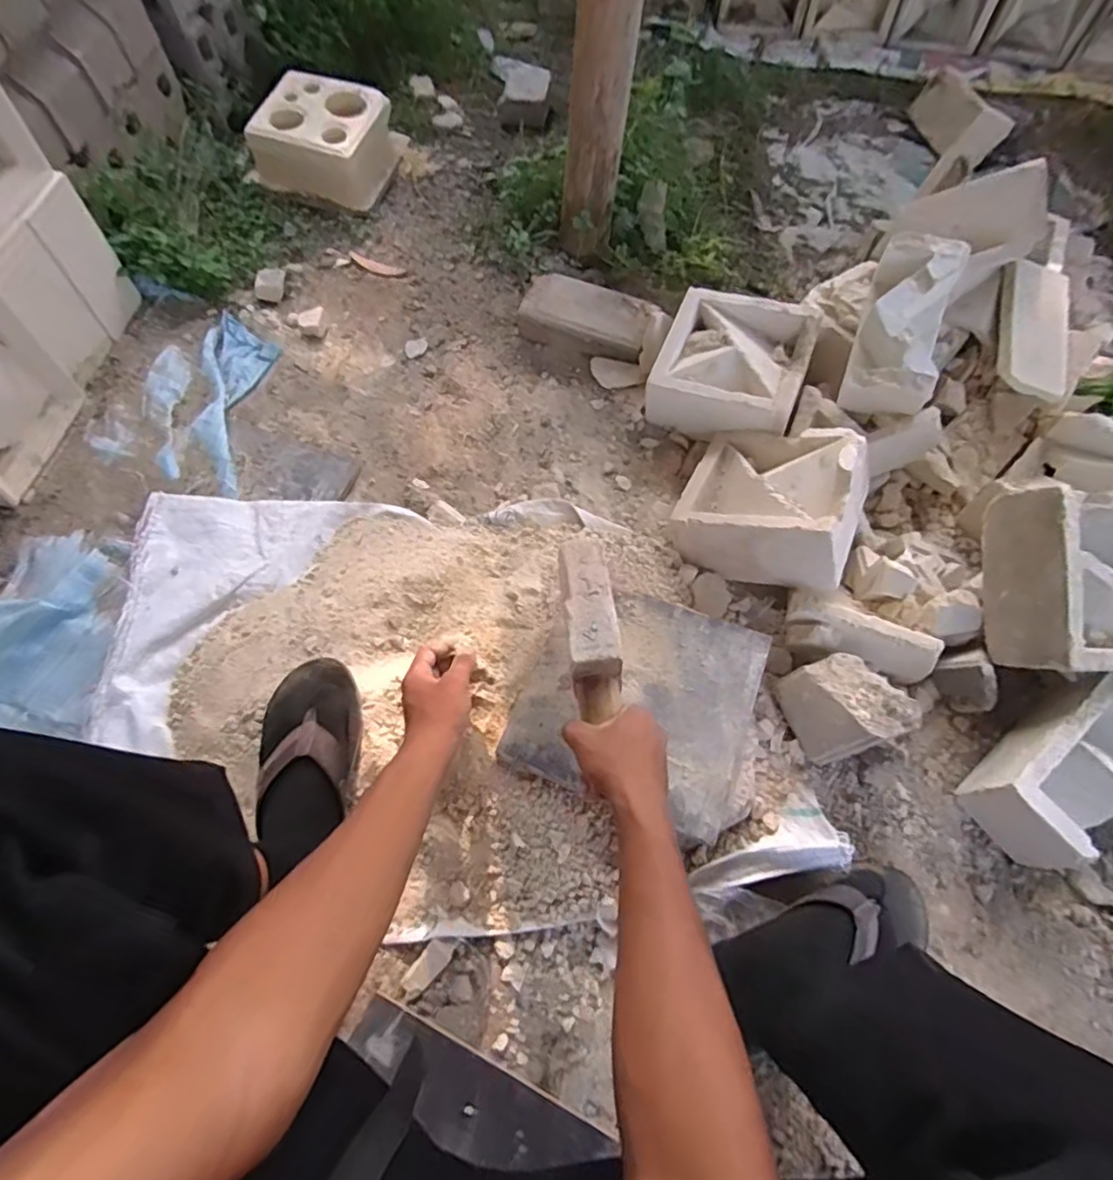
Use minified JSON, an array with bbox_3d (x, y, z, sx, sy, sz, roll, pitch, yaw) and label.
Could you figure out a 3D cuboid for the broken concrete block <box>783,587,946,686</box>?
[{"bbox_3d":[0.367,0.059,0.762,0.172,0.063,0.063,15,66,5],"label":"broken concrete block"}]

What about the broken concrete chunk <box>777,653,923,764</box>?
[{"bbox_3d":[0.337,0.129,0.723,0.098,0.072,0.107,-19,68,-10],"label":"broken concrete chunk"}]

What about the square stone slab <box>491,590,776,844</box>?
[{"bbox_3d":[0.096,0.117,0.703,0.243,0.018,0.248,22,67,8],"label":"square stone slab"}]

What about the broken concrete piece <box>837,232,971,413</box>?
[{"bbox_3d":[0.466,-0.346,0.843,0.102,0.114,0.220,15,92,6],"label":"broken concrete piece"}]

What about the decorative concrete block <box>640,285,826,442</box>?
[{"bbox_3d":[0.257,-0.328,0.930,0.200,0.100,0.209,20,67,7],"label":"decorative concrete block"}]

